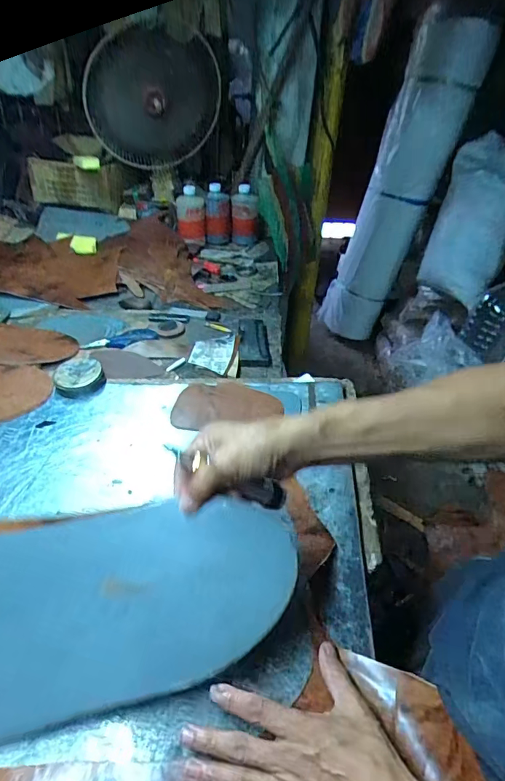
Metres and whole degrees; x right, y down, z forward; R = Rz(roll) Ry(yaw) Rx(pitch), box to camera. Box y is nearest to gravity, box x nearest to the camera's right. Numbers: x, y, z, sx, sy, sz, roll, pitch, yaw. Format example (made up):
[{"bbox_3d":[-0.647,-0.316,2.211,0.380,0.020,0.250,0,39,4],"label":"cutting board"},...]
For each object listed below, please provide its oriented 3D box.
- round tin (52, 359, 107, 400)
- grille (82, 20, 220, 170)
[{"bbox_3d":[-0.280,-0.022,0.731,0.076,0.033,0.078,2,39,-2],"label":"round tin"},{"bbox_3d":[-0.256,-0.753,1.172,0.335,0.371,0.098,-16,75,-12],"label":"grille"}]

